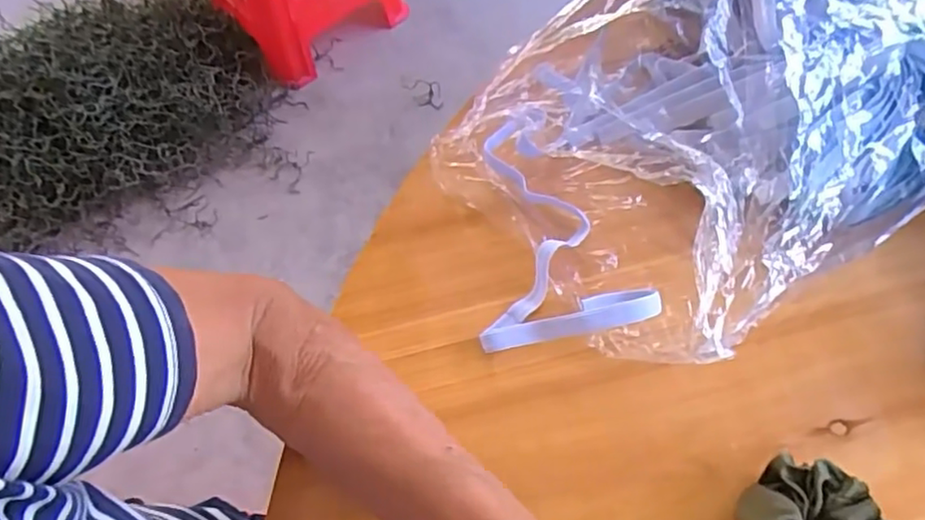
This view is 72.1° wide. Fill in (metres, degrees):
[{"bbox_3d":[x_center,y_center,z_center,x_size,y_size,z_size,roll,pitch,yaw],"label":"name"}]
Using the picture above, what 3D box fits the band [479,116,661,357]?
[{"bbox_3d":[0.062,-0.016,0.386,0.095,0.030,0.144,0,60,5],"label":"band"}]

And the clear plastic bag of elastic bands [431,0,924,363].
[{"bbox_3d":[0.155,-0.091,0.386,0.375,0.096,0.225,-33,63,-13],"label":"clear plastic bag of elastic bands"}]

